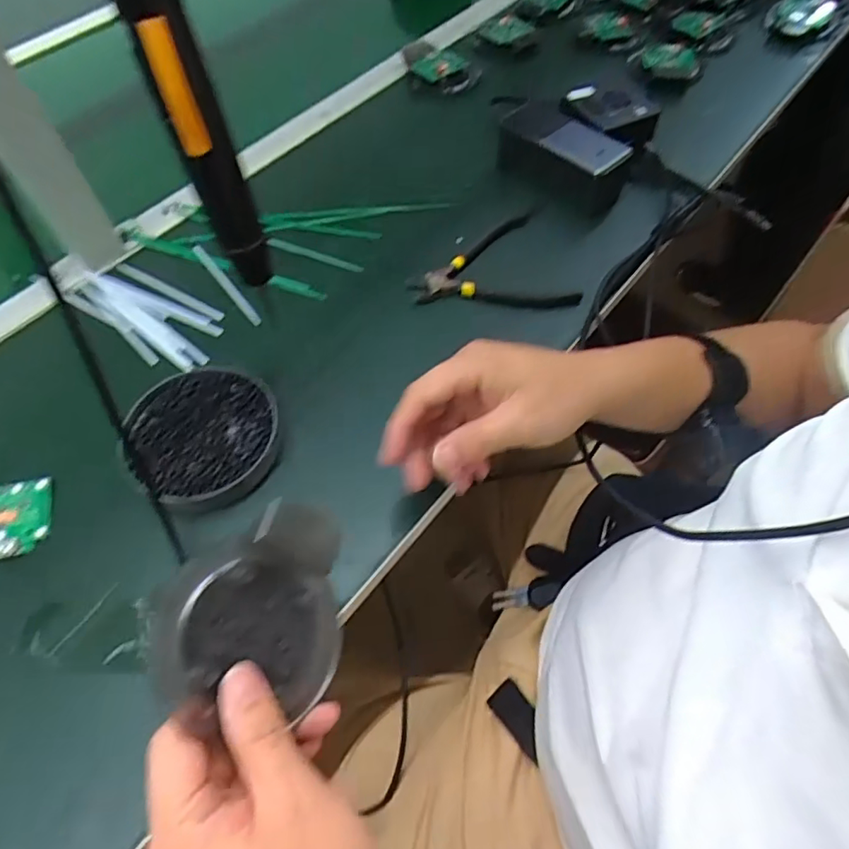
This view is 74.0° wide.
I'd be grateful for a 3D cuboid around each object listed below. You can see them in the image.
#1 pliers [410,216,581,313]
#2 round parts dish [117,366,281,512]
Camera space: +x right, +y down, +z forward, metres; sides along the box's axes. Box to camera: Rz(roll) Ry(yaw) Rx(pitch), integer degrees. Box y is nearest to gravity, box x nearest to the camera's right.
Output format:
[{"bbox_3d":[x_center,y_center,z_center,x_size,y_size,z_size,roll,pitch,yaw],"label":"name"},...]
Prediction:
[{"bbox_3d":[0.058,-0.134,0.512,0.135,0.017,0.114,-20,60,-11],"label":"pliers"},{"bbox_3d":[-0.165,0.010,0.426,0.110,0.024,0.115,-1,58,1],"label":"round parts dish"}]

